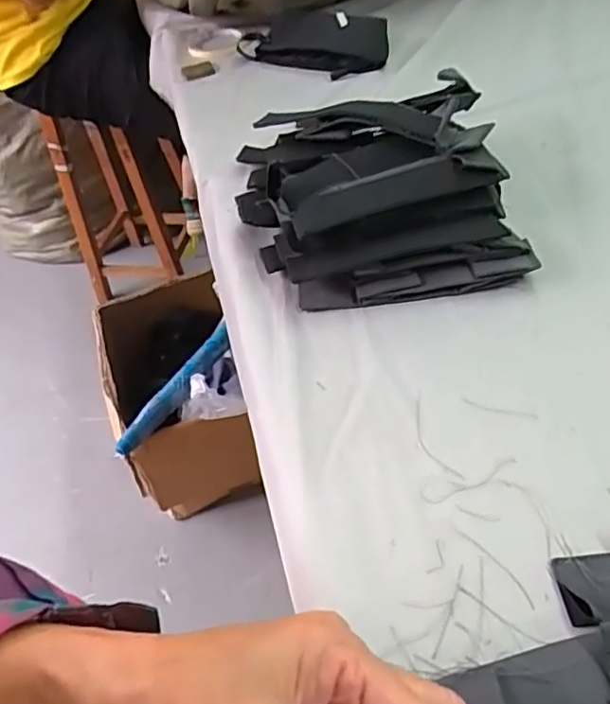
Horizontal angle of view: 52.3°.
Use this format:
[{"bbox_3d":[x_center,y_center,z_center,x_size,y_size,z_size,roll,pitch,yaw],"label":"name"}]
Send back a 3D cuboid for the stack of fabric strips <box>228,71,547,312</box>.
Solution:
[{"bbox_3d":[0.057,-0.157,0.580,0.241,0.076,0.255,-9,47,2],"label":"stack of fabric strips"}]

